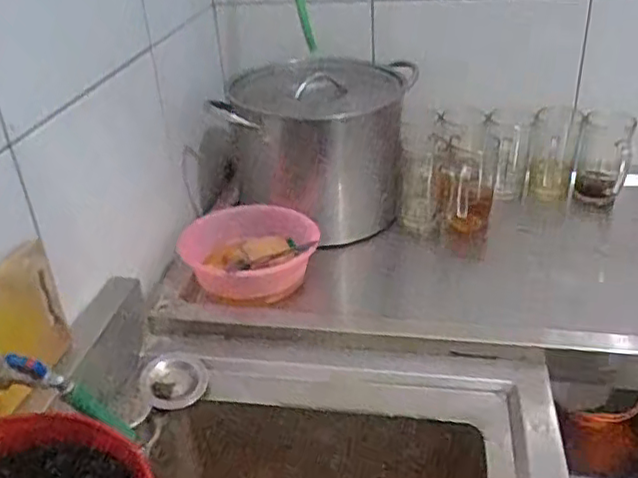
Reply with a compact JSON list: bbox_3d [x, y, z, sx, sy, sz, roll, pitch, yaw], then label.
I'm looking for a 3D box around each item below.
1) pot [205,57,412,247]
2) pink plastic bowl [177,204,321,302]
[{"bbox_3d":[-0.002,-0.151,1.122,0.315,0.256,0.303,-2,31,1],"label":"pot"},{"bbox_3d":[-0.105,0.025,1.029,0.206,0.081,0.194,-2,31,1],"label":"pink plastic bowl"}]

